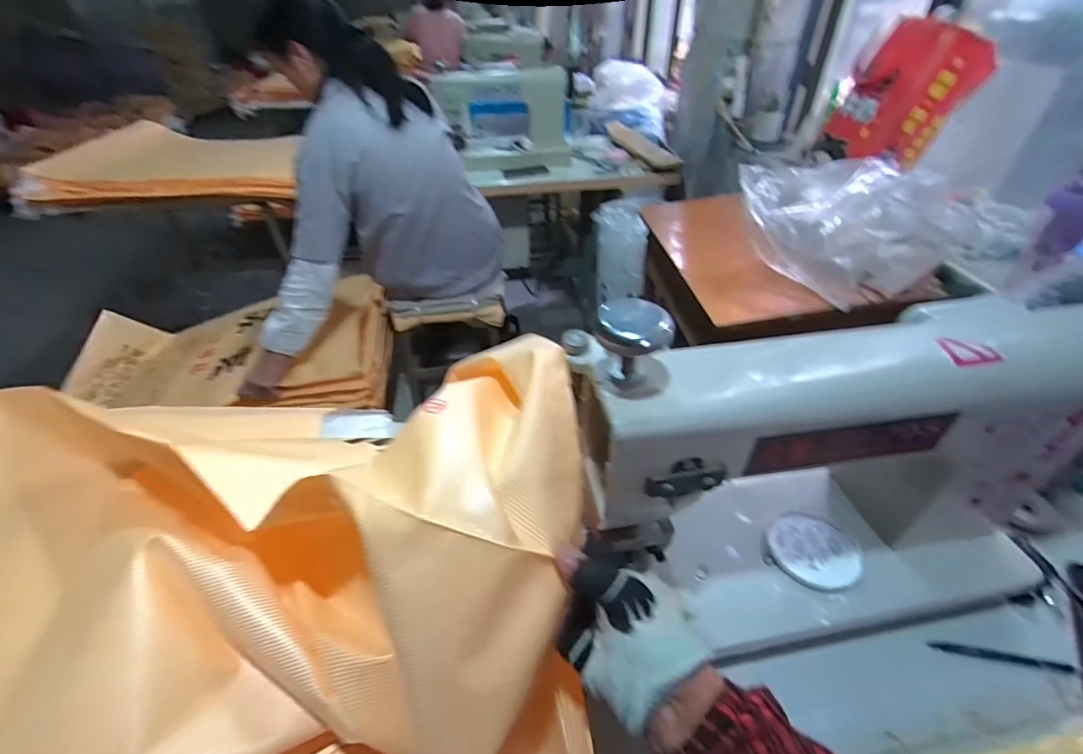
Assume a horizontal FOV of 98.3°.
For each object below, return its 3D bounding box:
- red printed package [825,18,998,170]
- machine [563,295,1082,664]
[{"bbox_3d":[0.787,-0.622,1.030,0.145,0.259,0.212,-7,47,-31],"label":"red printed package"},{"bbox_3d":[0.290,0.074,0.437,0.496,0.314,0.193,-8,40,-8],"label":"machine"}]

